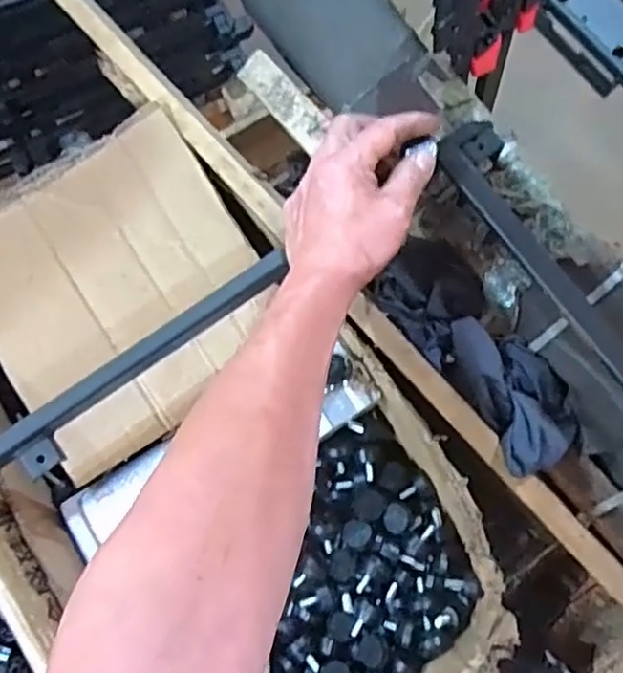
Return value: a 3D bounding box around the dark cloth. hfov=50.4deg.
[{"bbox_3d":[0.140,0.010,0.556,0.084,0.050,0.225,-33,79,-7],"label":"dark cloth"}]

